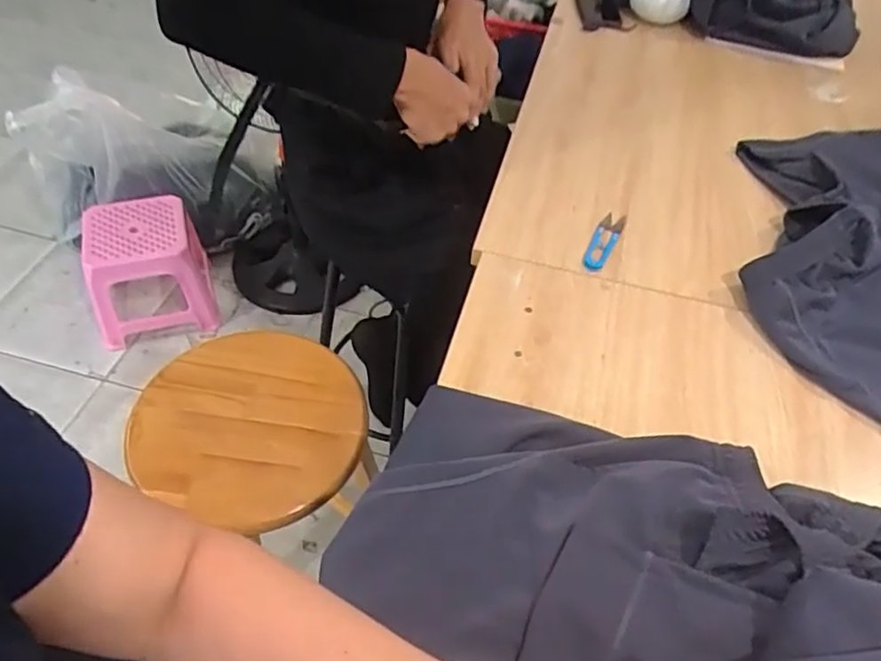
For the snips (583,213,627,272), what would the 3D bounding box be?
[{"bbox_3d":[0.209,-0.113,0.823,0.032,0.012,0.120,20,50,13],"label":"snips"}]

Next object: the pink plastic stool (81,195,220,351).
[{"bbox_3d":[-0.721,-0.143,1.594,0.262,0.275,0.241,-12,51,-14],"label":"pink plastic stool"}]

